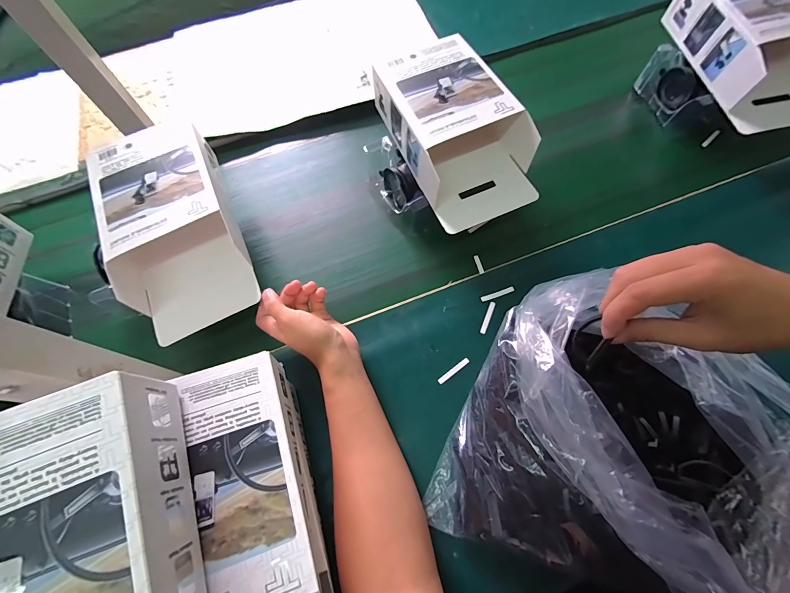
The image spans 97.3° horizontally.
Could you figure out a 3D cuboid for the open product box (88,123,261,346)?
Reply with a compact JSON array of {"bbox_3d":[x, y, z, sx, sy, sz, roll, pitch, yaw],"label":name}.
[{"bbox_3d":[-0.266,-0.088,0.430,0.138,0.088,0.249,-23,68,-7],"label":"open product box"}]

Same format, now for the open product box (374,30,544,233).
[{"bbox_3d":[0.079,-0.220,0.462,0.137,0.072,0.244,-23,68,-7],"label":"open product box"}]

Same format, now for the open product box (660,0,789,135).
[{"bbox_3d":[0.540,-0.376,0.514,0.147,0.086,0.251,-9,67,-1],"label":"open product box"}]

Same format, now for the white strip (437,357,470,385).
[{"bbox_3d":[0.072,0.090,0.424,0.046,0.004,0.007,-35,71,-11],"label":"white strip"}]

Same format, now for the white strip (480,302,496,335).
[{"bbox_3d":[0.121,0.026,0.451,0.007,0.004,0.046,22,71,11],"label":"white strip"}]

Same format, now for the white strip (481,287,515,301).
[{"bbox_3d":[0.137,-0.004,0.463,0.045,0.004,0.007,-18,68,-5],"label":"white strip"}]

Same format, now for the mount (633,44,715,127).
[{"bbox_3d":[0.461,-0.348,0.580,0.038,0.068,0.126,-6,68,-23],"label":"mount"}]

